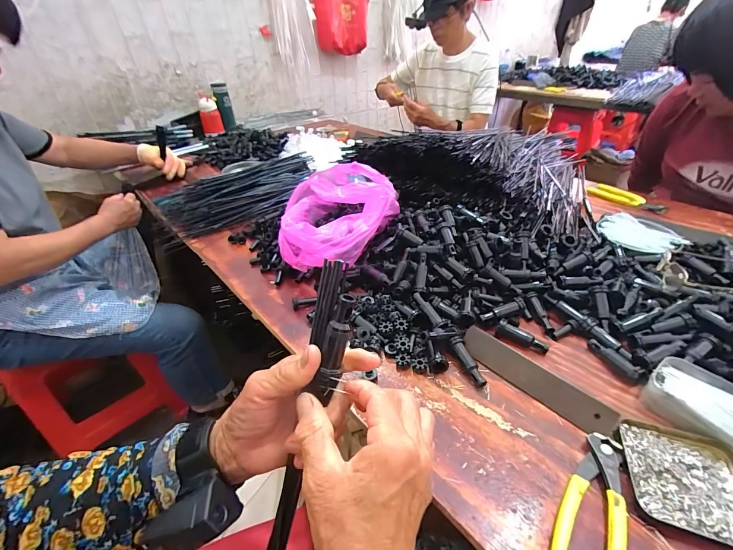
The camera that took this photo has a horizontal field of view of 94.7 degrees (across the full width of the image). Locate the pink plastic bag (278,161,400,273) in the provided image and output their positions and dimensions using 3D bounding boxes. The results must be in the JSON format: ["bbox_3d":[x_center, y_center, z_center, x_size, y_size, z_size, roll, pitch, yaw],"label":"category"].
[{"bbox_3d":[-0.049,-0.104,0.616,0.198,0.118,0.254,1,37,6],"label":"pink plastic bag"}]

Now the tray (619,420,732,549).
[{"bbox_3d":[0.299,0.189,0.313,0.100,0.009,0.098,8,40,16],"label":"tray"}]

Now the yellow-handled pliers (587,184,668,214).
[{"bbox_3d":[0.613,-0.185,0.800,0.041,0.023,0.169,-22,41,-23],"label":"yellow-handled pliers"}]

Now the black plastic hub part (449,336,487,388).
[{"bbox_3d":[0.126,0.106,0.417,0.016,0.011,0.066,-17,56,-15],"label":"black plastic hub part"}]

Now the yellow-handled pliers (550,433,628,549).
[{"bbox_3d":[0.191,0.209,0.287,0.048,0.013,0.165,21,45,29],"label":"yellow-handled pliers"}]

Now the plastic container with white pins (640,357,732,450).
[{"bbox_3d":[0.364,0.142,0.348,0.075,0.031,0.118,-26,43,-25],"label":"plastic container with white pins"}]

